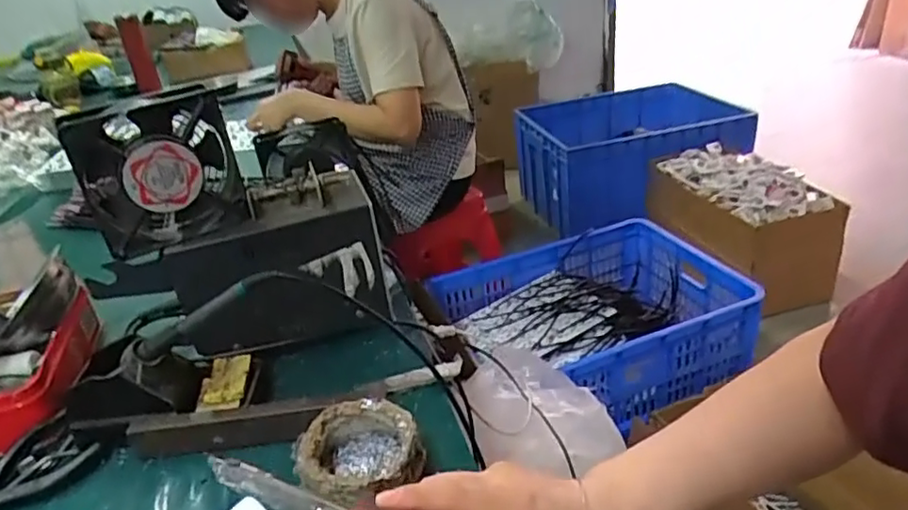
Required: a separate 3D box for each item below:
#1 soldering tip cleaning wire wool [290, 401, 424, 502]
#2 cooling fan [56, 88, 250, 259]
[{"bbox_3d":[-0.070,0.151,0.465,0.089,0.043,0.081,-18,31,-21],"label":"soldering tip cleaning wire wool"},{"bbox_3d":[-0.250,-0.072,0.532,0.121,0.119,0.048,-19,31,-20],"label":"cooling fan"}]

